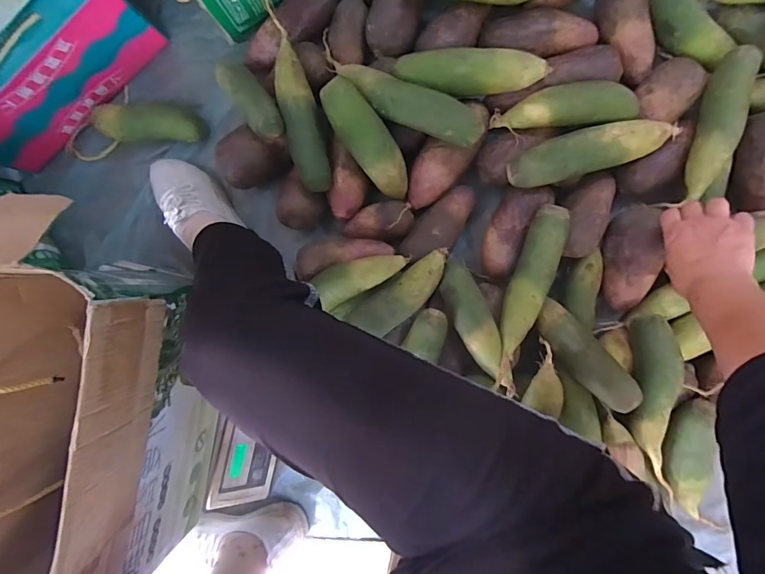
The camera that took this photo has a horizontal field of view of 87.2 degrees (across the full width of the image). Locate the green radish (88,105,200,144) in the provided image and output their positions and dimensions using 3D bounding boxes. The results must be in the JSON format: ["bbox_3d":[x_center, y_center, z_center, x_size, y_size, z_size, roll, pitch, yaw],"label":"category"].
[{"bbox_3d":[-0.389,-0.264,0.657,0.183,0.048,0.061,6,94,6],"label":"green radish"}]

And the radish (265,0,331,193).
[{"bbox_3d":[-0.122,-0.272,0.568,0.054,0.061,0.268,-10,92,7],"label":"radish"}]

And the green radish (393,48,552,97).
[{"bbox_3d":[0.119,-0.288,0.552,0.203,0.050,0.052,2,93,6],"label":"green radish"}]

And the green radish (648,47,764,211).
[{"bbox_3d":[0.442,-0.208,0.540,0.055,0.049,0.218,21,95,5],"label":"green radish"}]

